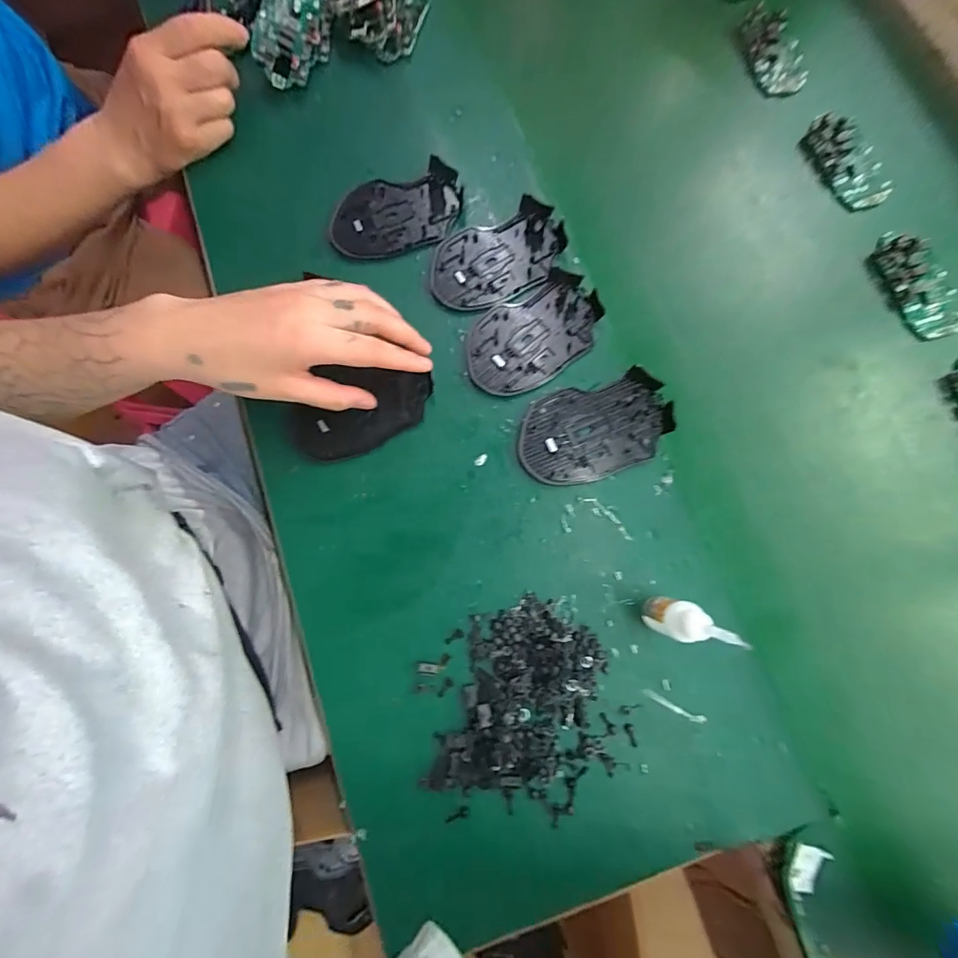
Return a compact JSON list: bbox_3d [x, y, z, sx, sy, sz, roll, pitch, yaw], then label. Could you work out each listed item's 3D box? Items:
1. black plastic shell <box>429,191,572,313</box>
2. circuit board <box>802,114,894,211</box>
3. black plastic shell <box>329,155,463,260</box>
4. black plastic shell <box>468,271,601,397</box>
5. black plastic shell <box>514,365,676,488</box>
[{"bbox_3d":[0.016,-0.184,0.357,0.114,0.011,0.073,-23,80,-5],"label":"black plastic shell"},{"bbox_3d":[0.328,-0.283,0.383,0.045,0.013,0.092,-20,80,-4],"label":"circuit board"},{"bbox_3d":[-0.071,-0.228,0.368,0.114,0.010,0.069,-20,80,-4],"label":"black plastic shell"},{"bbox_3d":[0.043,-0.115,0.344,0.113,0.010,0.072,-31,81,-6],"label":"black plastic shell"},{"bbox_3d":[0.087,-0.038,0.326,0.113,0.016,0.071,-16,80,-4],"label":"black plastic shell"}]

